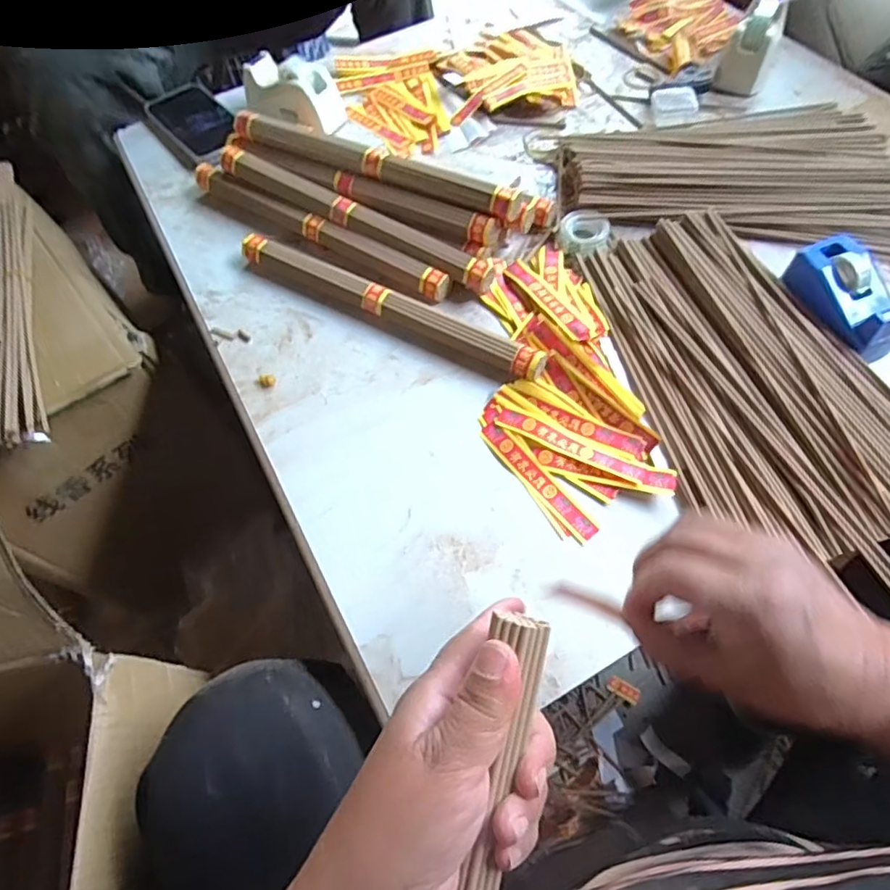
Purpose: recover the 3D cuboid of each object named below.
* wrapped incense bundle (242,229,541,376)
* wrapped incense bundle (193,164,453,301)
[{"bbox_3d":[-0.054,-0.132,0.526,0.312,0.022,0.033,26,66,17],"label":"wrapped incense bundle"},{"bbox_3d":[-0.132,-0.219,0.575,0.317,0.022,0.023,30,67,18],"label":"wrapped incense bundle"}]

